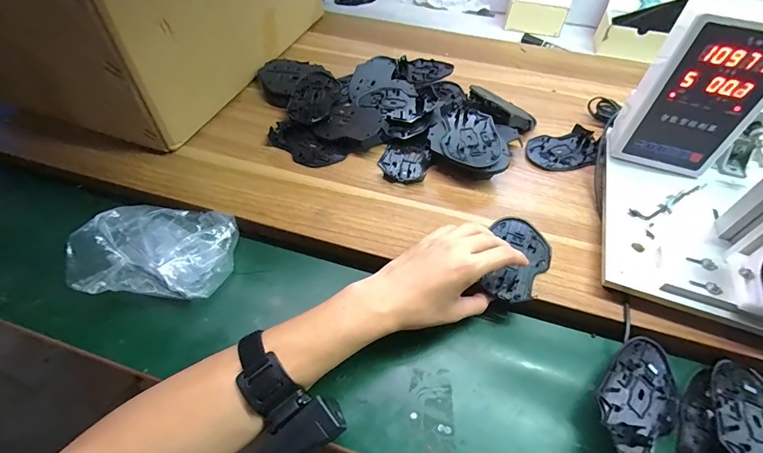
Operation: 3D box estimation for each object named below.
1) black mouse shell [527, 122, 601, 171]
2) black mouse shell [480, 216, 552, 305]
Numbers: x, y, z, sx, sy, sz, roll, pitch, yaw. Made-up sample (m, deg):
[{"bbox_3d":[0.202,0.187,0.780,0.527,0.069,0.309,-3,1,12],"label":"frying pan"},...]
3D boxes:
[{"bbox_3d":[0.262,-0.111,0.527,0.110,0.013,0.073,-13,53,-12],"label":"black mouse shell"},{"bbox_3d":[0.148,0.036,0.404,0.067,0.008,0.114,24,55,14],"label":"black mouse shell"}]

